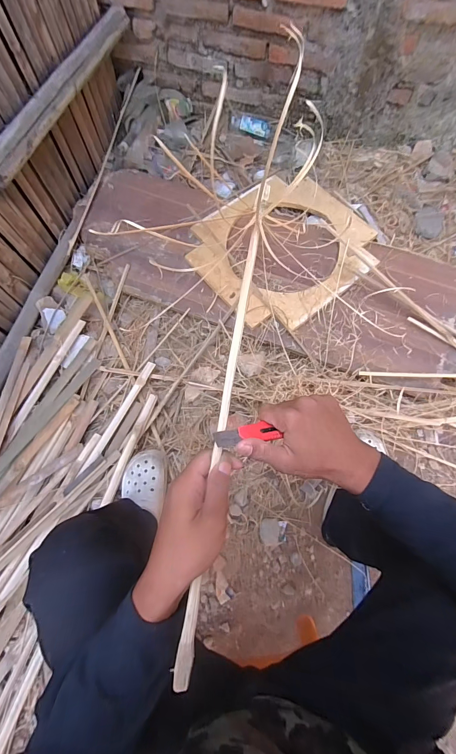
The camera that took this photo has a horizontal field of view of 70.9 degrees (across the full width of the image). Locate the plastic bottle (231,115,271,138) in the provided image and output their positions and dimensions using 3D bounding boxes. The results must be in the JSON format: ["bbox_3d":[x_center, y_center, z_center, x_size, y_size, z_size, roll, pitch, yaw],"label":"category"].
[{"bbox_3d":[0.078,-0.894,1.139,0.144,0.050,0.049,20,69,7],"label":"plastic bottle"}]

